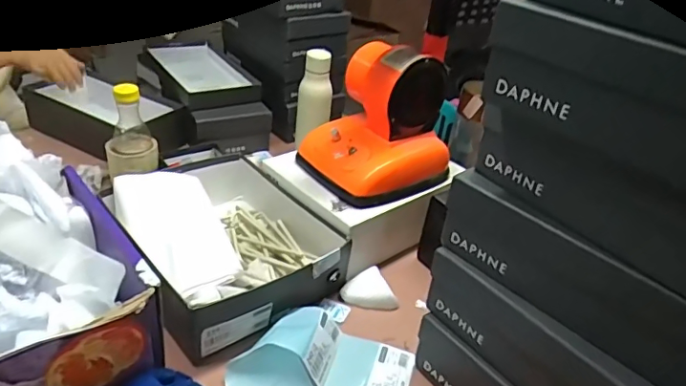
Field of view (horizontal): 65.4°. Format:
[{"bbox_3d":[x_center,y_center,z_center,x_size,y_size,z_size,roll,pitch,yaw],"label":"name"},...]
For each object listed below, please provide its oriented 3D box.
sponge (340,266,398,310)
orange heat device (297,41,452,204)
[{"bbox_3d":[0.036,0.145,0.790,0.064,0.033,0.068,-10,37,-25],"label":"sponge"},{"bbox_3d":[0.051,-0.118,0.835,0.177,0.190,0.186,-24,45,-39],"label":"orange heat device"}]

